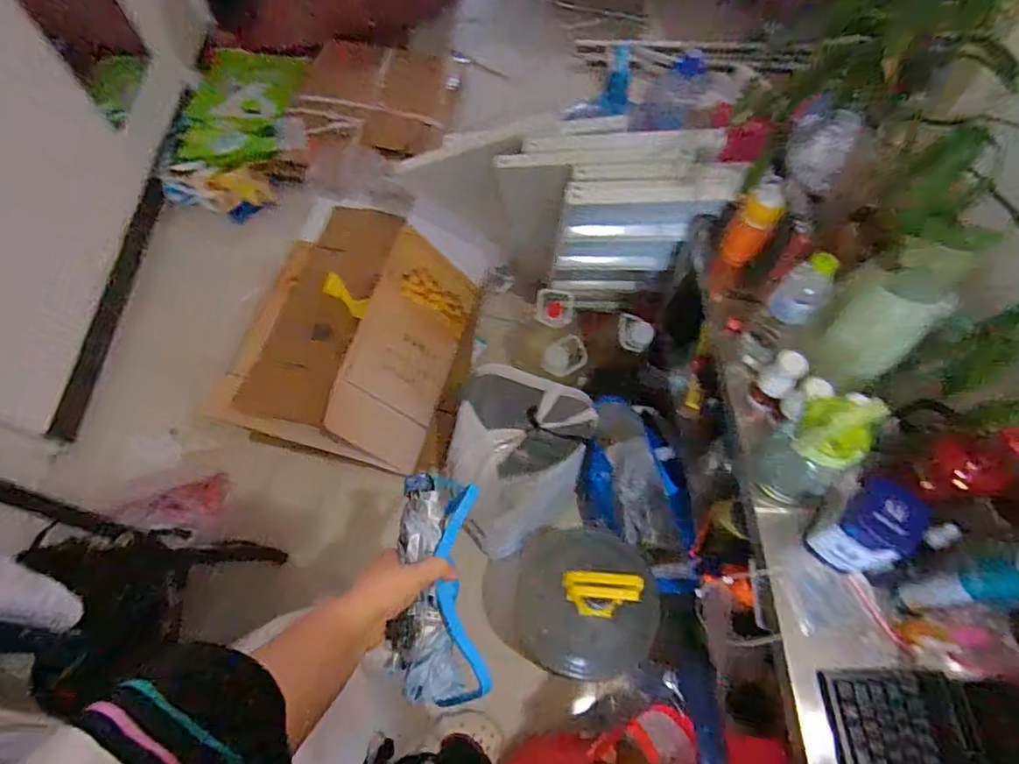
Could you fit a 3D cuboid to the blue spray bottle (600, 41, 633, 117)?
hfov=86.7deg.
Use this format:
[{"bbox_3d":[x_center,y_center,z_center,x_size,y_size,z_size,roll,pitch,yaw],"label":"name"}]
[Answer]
[{"bbox_3d":[0.281,-0.777,1.411,0.069,0.152,0.051,12,36,6],"label":"blue spray bottle"}]

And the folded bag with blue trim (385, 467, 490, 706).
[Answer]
[{"bbox_3d":[-0.080,0.214,0.597,0.101,0.050,0.244,-4,60,-2],"label":"folded bag with blue trim"}]

